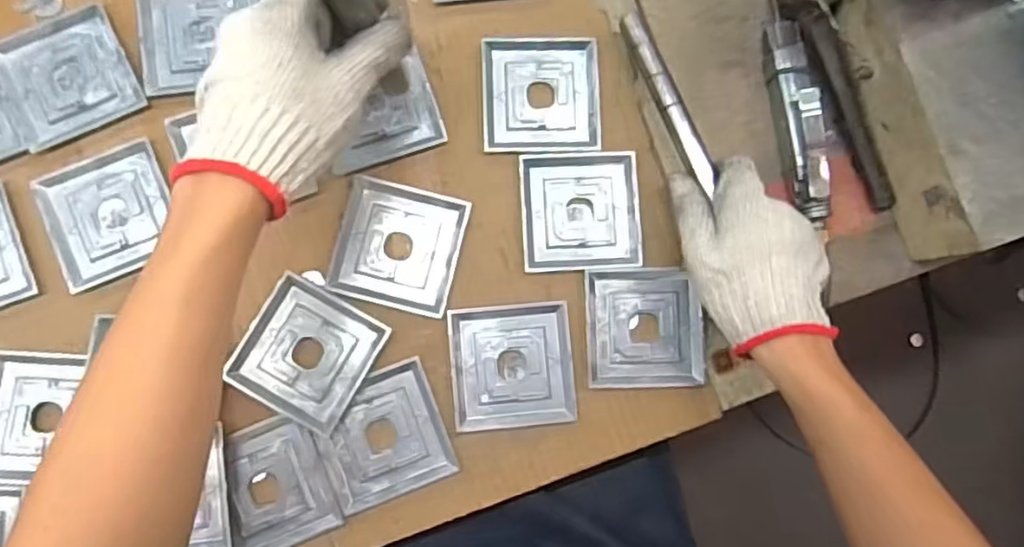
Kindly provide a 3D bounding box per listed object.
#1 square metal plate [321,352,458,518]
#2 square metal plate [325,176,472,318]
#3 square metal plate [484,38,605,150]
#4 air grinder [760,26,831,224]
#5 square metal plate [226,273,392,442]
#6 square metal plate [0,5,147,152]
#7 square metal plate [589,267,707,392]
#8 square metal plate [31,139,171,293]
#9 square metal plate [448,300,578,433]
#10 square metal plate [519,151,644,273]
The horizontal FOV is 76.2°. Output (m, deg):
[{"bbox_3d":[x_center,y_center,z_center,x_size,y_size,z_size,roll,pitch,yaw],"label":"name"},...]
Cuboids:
[{"bbox_3d":[-0.095,0.120,0.481,0.087,0.004,0.089,-20,87,-5],"label":"square metal plate"},{"bbox_3d":[-0.086,-0.020,0.494,0.090,0.008,0.091,14,85,-3],"label":"square metal plate"},{"bbox_3d":[0.023,-0.140,0.510,0.090,0.005,0.091,-2,86,-4],"label":"square metal plate"},{"bbox_3d":[0.224,-0.120,0.508,0.030,0.046,0.159,-4,86,-4],"label":"air grinder"},{"bbox_3d":[-0.150,0.059,0.480,0.089,0.006,0.090,30,84,-1],"label":"square metal plate"},{"bbox_3d":[-0.334,-0.149,0.493,0.087,0.004,0.089,-25,88,-5],"label":"square metal plate"},{"bbox_3d":[0.101,0.041,0.494,0.088,0.009,0.088,-1,86,-4],"label":"square metal plate"},{"bbox_3d":[-0.297,-0.042,0.484,0.087,0.006,0.088,-23,88,-5],"label":"square metal plate"},{"bbox_3d":[0.001,0.070,0.491,0.090,0.004,0.090,-5,86,-4],"label":"square metal plate"},{"bbox_3d":[0.053,-0.049,0.505,0.090,0.008,0.091,-3,86,-4],"label":"square metal plate"}]

